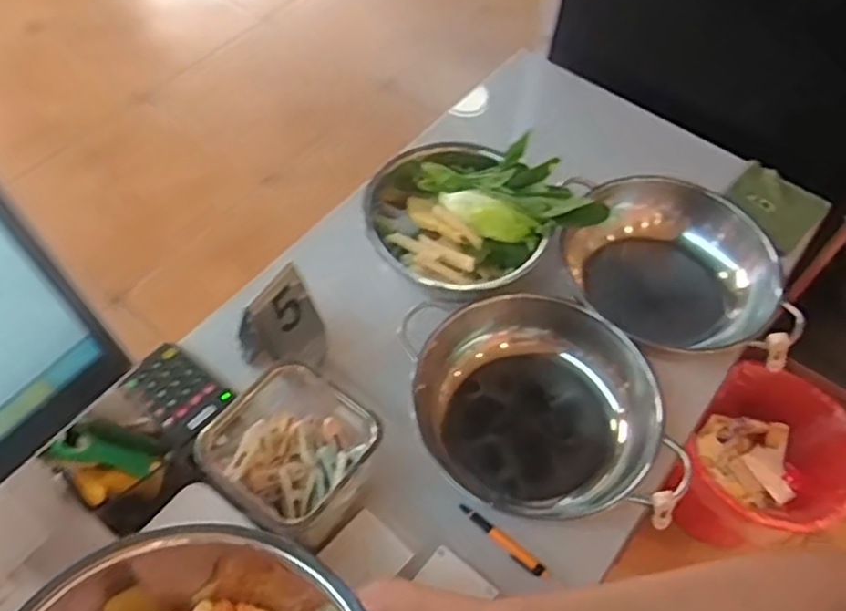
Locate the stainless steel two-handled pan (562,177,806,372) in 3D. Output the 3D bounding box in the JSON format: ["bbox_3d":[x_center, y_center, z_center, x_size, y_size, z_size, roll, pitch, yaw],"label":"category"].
[{"bbox_3d":[0.347,-0.042,1.016,0.282,0.129,0.260,6,56,1],"label":"stainless steel two-handled pan"}]

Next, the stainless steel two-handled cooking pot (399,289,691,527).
[{"bbox_3d":[0.136,0.131,0.888,0.280,0.125,0.292,2,56,-3],"label":"stainless steel two-handled cooking pot"}]

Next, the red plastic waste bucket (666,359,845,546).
[{"bbox_3d":[0.703,0.344,1.488,0.301,0.256,0.318,2,56,-3],"label":"red plastic waste bucket"}]

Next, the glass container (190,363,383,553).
[{"bbox_3d":[-0.152,0.165,0.803,0.165,0.123,0.156,35,61,19],"label":"glass container"}]

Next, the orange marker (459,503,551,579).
[{"bbox_3d":[0.094,0.280,0.844,0.127,0.009,0.017,34,61,18],"label":"orange marker"}]

